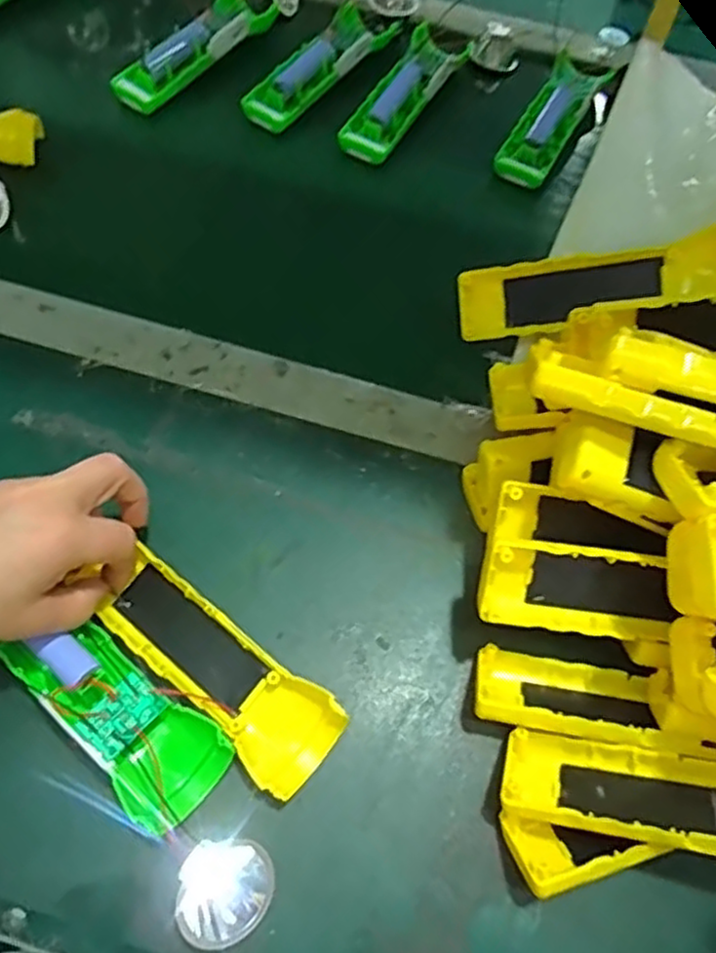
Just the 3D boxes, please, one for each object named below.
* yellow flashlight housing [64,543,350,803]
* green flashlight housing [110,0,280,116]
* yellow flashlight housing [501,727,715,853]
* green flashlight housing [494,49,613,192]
[{"bbox_3d":[-0.072,0.097,0.356,0.136,0.023,0.047,37,68,17],"label":"yellow flashlight housing"},{"bbox_3d":[-0.135,-0.362,0.593,0.046,0.029,0.156,33,67,13],"label":"green flashlight housing"},{"bbox_3d":[0.150,0.146,0.316,0.160,0.031,0.043,4,63,17],"label":"yellow flashlight housing"},{"bbox_3d":[0.162,-0.298,0.578,0.045,0.025,0.147,28,66,11],"label":"green flashlight housing"}]

